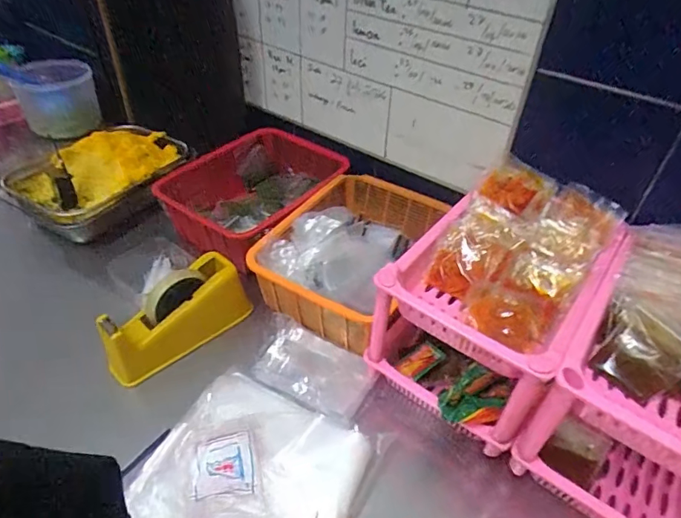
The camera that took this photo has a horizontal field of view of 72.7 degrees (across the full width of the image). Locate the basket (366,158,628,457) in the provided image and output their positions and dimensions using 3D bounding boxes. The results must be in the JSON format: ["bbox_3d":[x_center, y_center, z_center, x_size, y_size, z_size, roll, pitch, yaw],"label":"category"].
[{"bbox_3d":[0.202,0.049,0.601,0.204,0.203,0.299,29,48,26],"label":"basket"}]

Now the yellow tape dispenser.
[{"bbox_3d":[-0.230,0.072,0.634,0.191,0.079,0.090,-32,53,-33],"label":"yellow tape dispenser"}]

